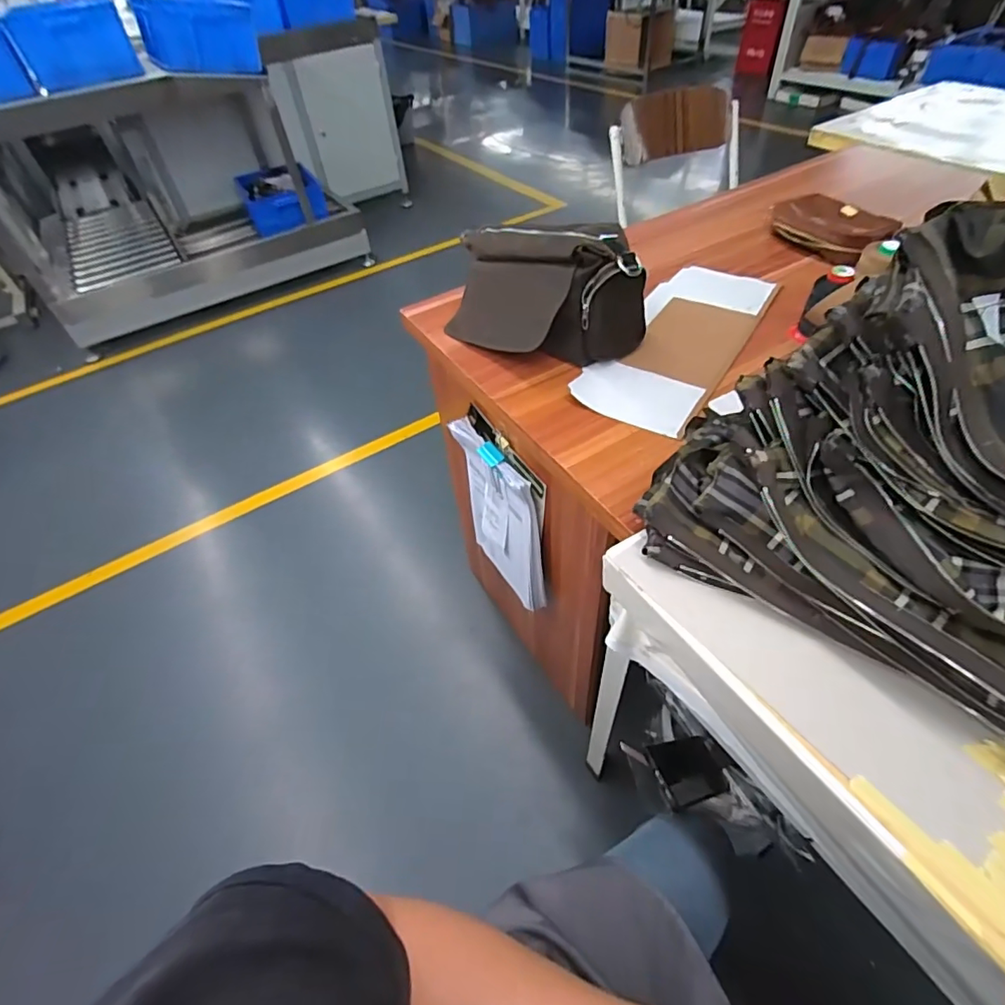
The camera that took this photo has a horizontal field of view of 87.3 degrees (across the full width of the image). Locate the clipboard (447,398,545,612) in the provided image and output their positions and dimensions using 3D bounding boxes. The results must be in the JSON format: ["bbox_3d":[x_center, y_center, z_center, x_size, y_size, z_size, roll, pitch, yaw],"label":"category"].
[{"bbox_3d":[0.000,0.016,0.901,0.067,0.286,0.242,-23,51,-14],"label":"clipboard"}]

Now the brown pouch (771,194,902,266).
[{"bbox_3d":[0.571,-0.485,0.927,0.109,0.044,0.193,-23,51,-14],"label":"brown pouch"}]

